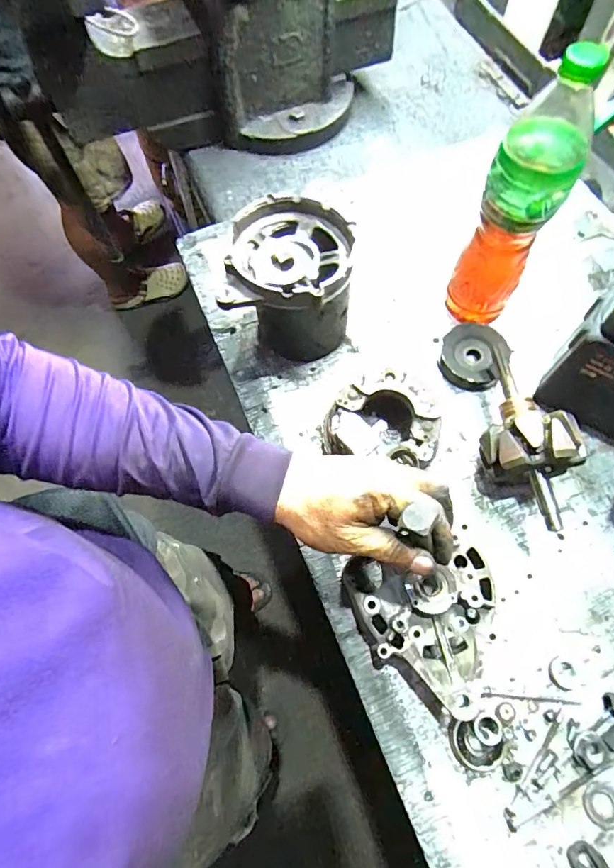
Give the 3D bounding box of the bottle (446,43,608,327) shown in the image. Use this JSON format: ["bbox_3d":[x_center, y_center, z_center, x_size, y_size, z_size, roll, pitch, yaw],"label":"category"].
[{"bbox_3d":[0.209,-0.215,0.460,0.069,0.288,0.059,28,72,11],"label":"bottle"}]

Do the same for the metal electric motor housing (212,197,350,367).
[{"bbox_3d":[-0.016,-0.160,0.514,0.129,0.150,0.139,-1,69,0],"label":"metal electric motor housing"}]

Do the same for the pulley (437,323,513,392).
[{"bbox_3d":[0.199,-0.091,0.536,0.076,0.036,0.074,0,69,1],"label":"pulley"}]

